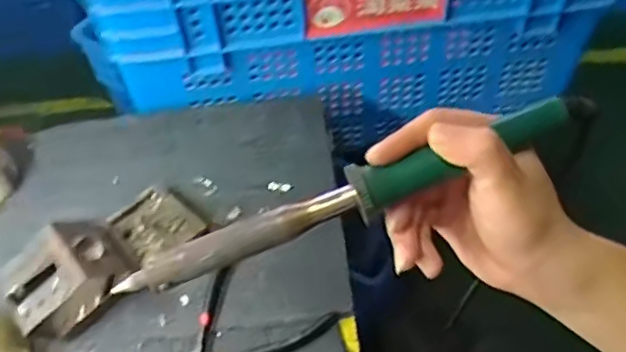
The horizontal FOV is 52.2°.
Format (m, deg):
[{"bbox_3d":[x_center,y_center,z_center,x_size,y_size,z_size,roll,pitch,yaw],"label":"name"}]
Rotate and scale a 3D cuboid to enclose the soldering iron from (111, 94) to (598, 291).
[{"bbox_3d":[0.032,0.009,0.350,0.276,0.033,0.027,-21,55,-5],"label":"soldering iron"}]

